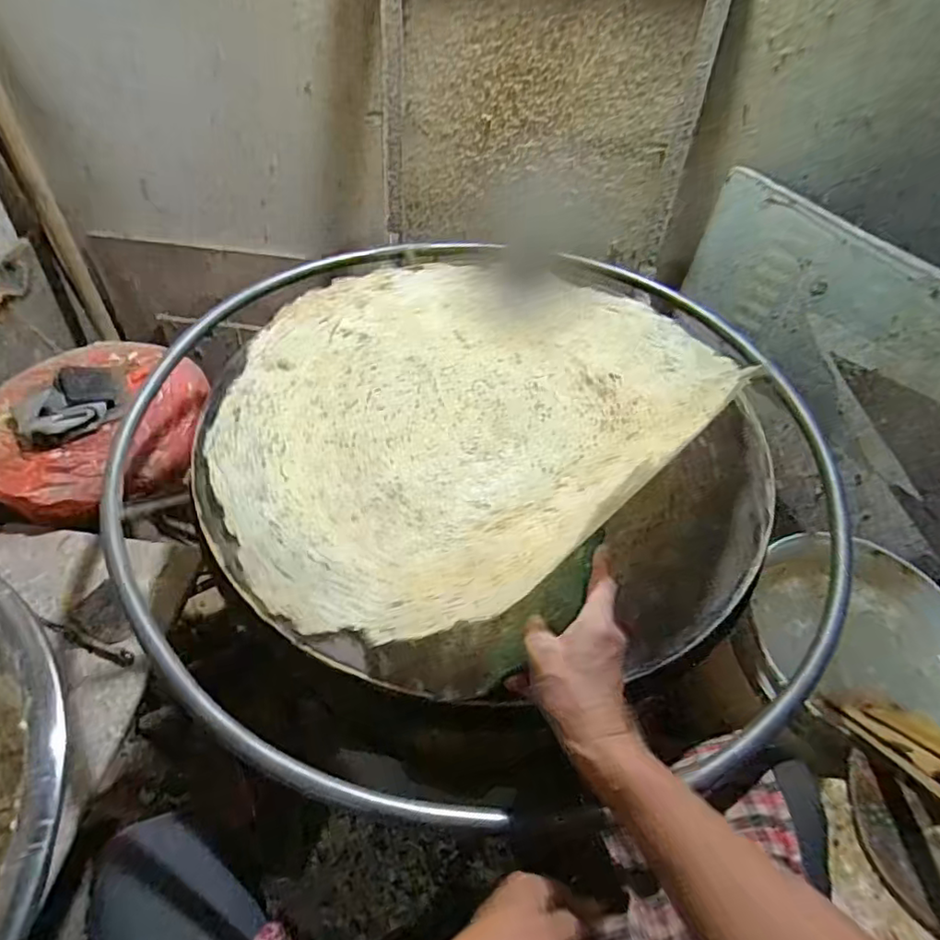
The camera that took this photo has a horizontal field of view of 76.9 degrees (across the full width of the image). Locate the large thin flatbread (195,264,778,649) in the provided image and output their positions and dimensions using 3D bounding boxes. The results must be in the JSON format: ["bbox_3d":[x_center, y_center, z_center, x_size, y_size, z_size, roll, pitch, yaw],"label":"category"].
[{"bbox_3d":[-0.012,-0.105,0.680,0.499,0.074,0.597,32,55,22],"label":"large thin flatbread"}]

